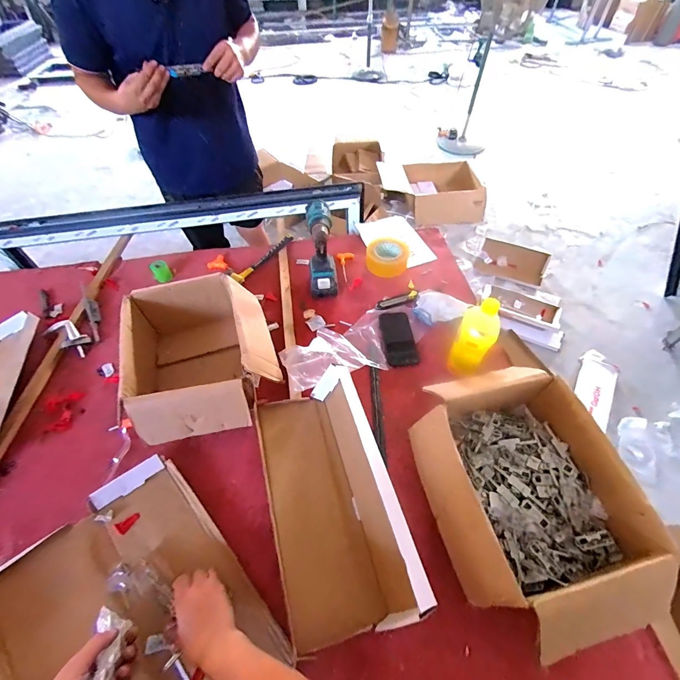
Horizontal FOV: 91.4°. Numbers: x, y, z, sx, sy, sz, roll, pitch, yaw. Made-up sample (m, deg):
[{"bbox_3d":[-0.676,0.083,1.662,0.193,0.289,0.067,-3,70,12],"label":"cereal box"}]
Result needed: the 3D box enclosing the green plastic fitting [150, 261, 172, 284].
[{"bbox_3d":[-0.538,-0.209,0.998,0.051,0.051,0.058,-33,59,-19],"label":"green plastic fitting"}]

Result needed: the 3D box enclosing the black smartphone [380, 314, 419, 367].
[{"bbox_3d":[0.147,-0.009,0.845,0.075,0.011,0.158,-7,54,-2],"label":"black smartphone"}]

